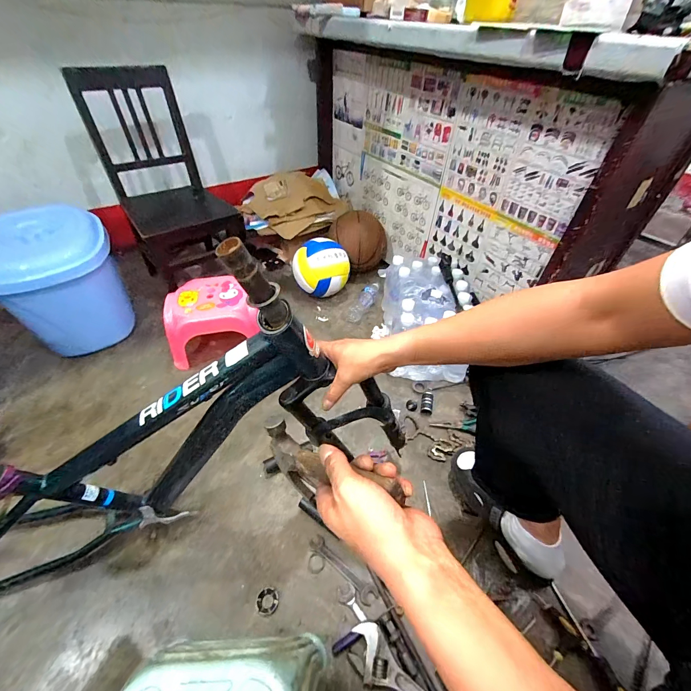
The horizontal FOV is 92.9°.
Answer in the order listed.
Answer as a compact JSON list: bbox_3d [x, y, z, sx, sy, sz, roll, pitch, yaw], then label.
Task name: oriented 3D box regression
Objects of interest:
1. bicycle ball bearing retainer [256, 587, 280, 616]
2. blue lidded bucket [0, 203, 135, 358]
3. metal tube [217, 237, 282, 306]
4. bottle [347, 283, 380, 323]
[{"bbox_3d":[-0.147,0.479,0.615,0.043,0.008,0.043,2,46,-2],"label":"bicycle ball bearing retainer"},{"bbox_3d":[-0.814,-0.190,0.957,0.306,0.343,0.267,-28,54,-27],"label":"blue lidded bucket"},{"bbox_3d":[-0.107,-0.076,0.359,0.035,0.078,0.028,-18,45,14],"label":"metal tube"},{"bbox_3d":[0.071,-0.168,1.213,0.060,0.053,0.205,24,49,18],"label":"bottle"}]

